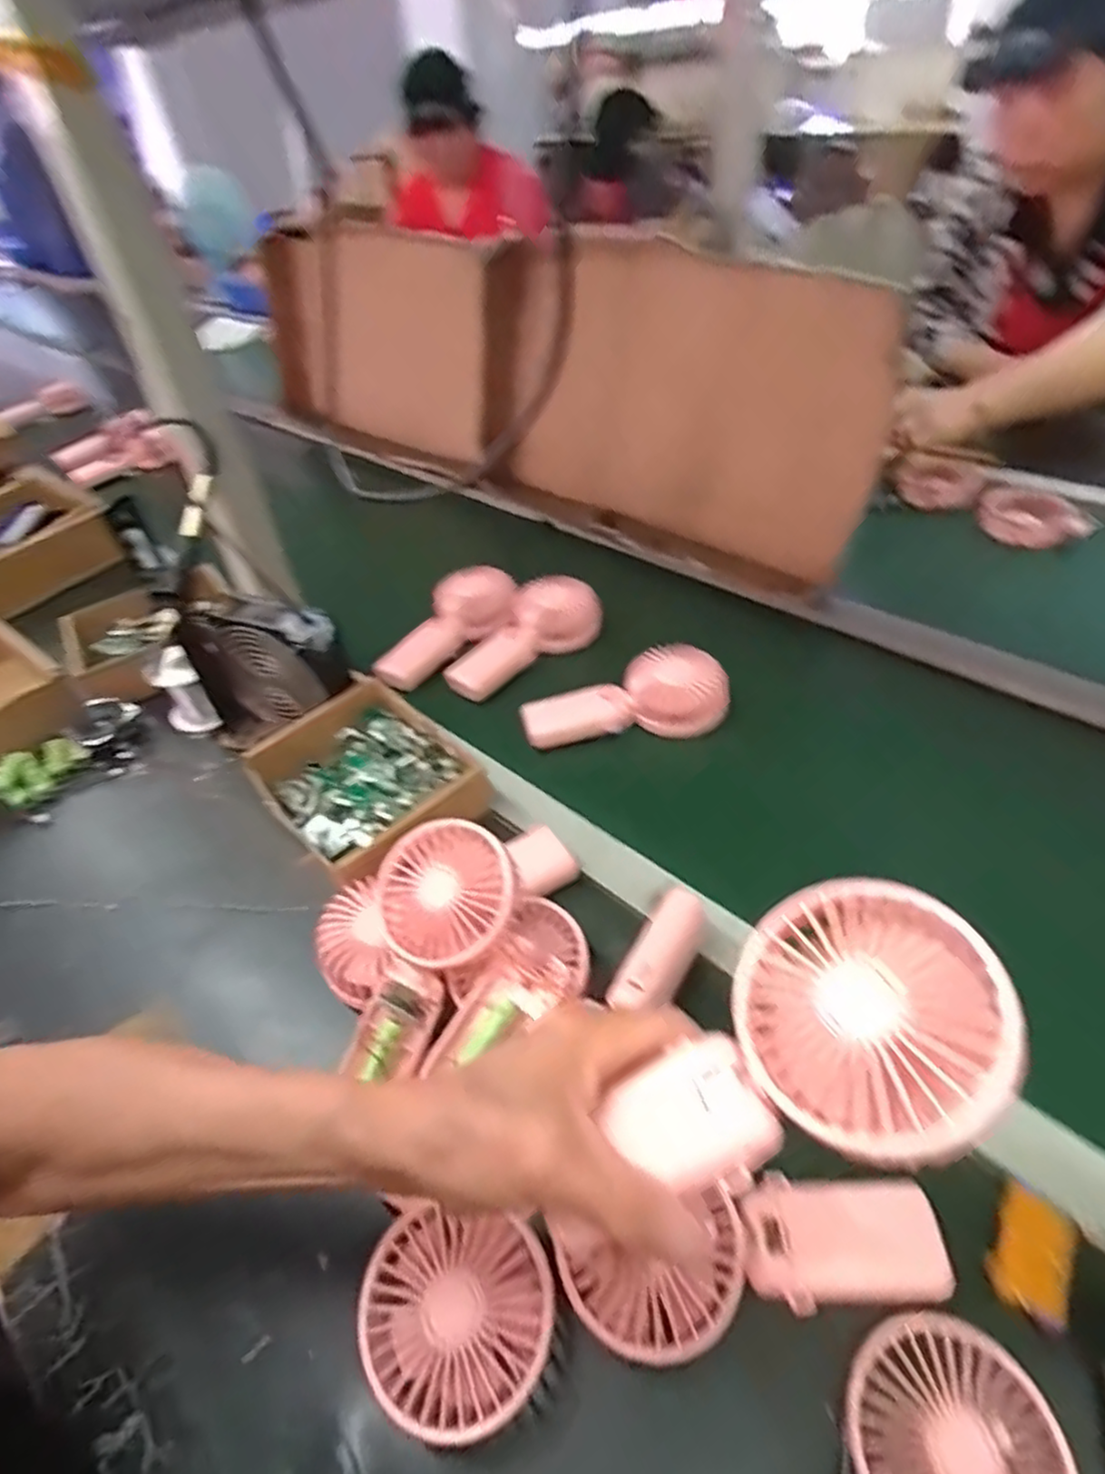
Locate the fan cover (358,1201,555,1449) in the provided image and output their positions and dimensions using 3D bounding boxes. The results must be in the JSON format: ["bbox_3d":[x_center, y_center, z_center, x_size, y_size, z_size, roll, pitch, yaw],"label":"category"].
[{"bbox_3d":[-0.044,0.272,0.327,0.086,0.022,0.079,1,58,8],"label":"fan cover"}]

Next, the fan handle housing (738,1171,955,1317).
[{"bbox_3d":[0.143,0.251,0.348,0.094,0.022,0.051,-4,45,4],"label":"fan handle housing"}]

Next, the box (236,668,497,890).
[{"bbox_3d":[-0.151,0.040,0.583,0.149,0.054,0.172,-37,51,-26],"label":"box"}]

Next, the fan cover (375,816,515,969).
[{"bbox_3d":[-0.066,0.096,0.433,0.086,0.014,0.088,31,77,24],"label":"fan cover"}]

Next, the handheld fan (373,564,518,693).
[{"bbox_3d":[-0.116,-0.118,0.750,0.082,0.037,0.177,34,73,34],"label":"handheld fan"}]

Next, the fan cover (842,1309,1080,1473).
[{"bbox_3d":[0.176,0.306,0.301,0.088,0.005,0.086,-14,45,-7],"label":"fan cover"}]

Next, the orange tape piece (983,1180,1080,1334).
[{"bbox_3d":[0.239,0.255,0.346,0.033,0.008,0.056,28,54,31],"label":"orange tape piece"}]

